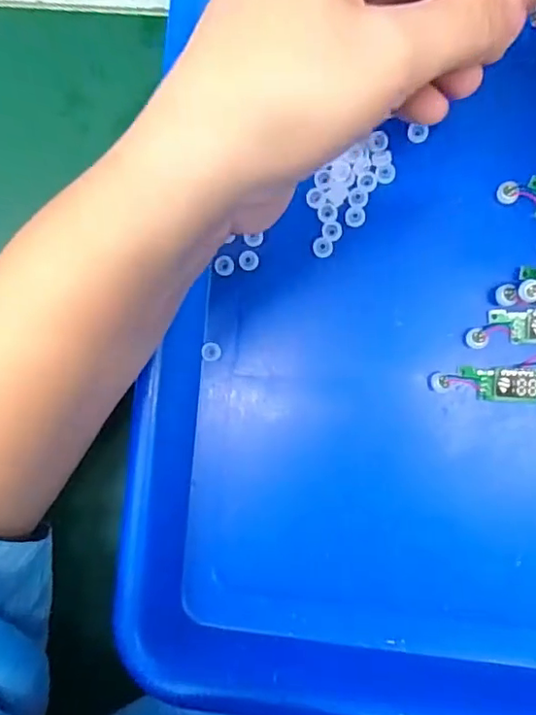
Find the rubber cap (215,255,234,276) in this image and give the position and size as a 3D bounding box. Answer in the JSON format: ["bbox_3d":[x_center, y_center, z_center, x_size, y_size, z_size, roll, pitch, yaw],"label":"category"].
[{"bbox_3d":[-0.018,-0.038,0.229,0.007,0.004,0.008,40,91,7],"label":"rubber cap"}]

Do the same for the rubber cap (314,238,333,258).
[{"bbox_3d":[0.022,-0.044,0.223,0.008,0.004,0.008,0,86,6],"label":"rubber cap"}]

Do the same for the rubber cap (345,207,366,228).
[{"bbox_3d":[0.035,-0.056,0.223,0.008,0.004,0.008,0,86,6],"label":"rubber cap"}]

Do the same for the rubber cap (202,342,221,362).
[{"bbox_3d":[-0.023,-0.002,0.231,0.008,0.004,0.008,0,86,6],"label":"rubber cap"}]

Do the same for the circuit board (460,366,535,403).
[{"bbox_3d":[0.095,0.011,0.213,0.040,0.007,0.013,2,86,5],"label":"circuit board"}]

